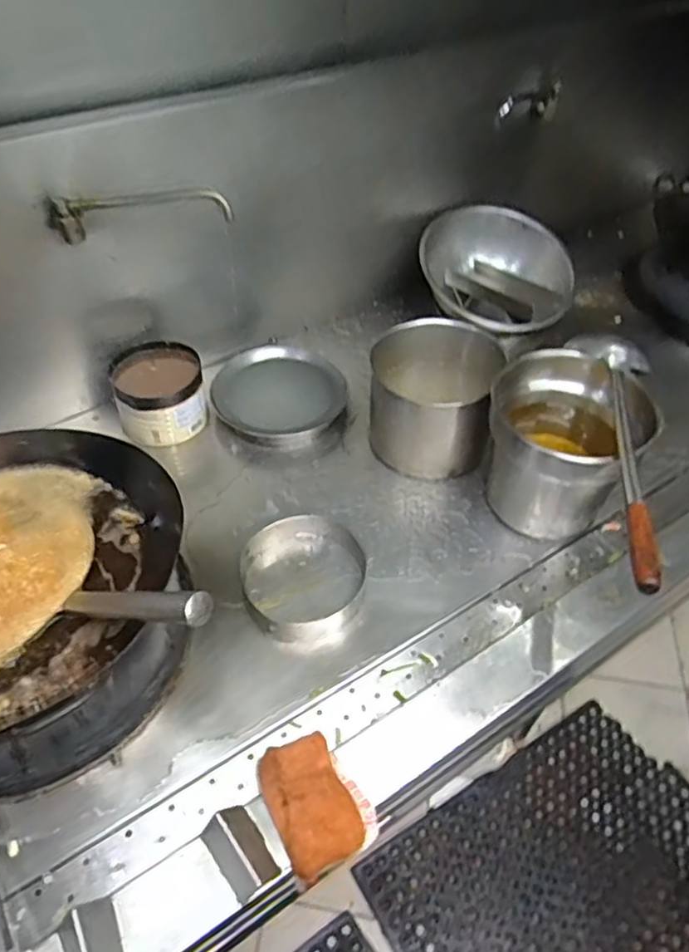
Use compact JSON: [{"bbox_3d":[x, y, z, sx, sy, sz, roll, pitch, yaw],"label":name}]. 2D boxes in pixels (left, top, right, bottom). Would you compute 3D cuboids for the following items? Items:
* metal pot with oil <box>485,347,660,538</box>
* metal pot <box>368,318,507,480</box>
[{"bbox_3d":[0.319,-0.026,1.021,0.222,0.232,0.202,1,46,-1],"label":"metal pot with oil"},{"bbox_3d":[0.153,-0.136,1.142,0.193,0.198,0.198,1,46,-1],"label":"metal pot"}]

